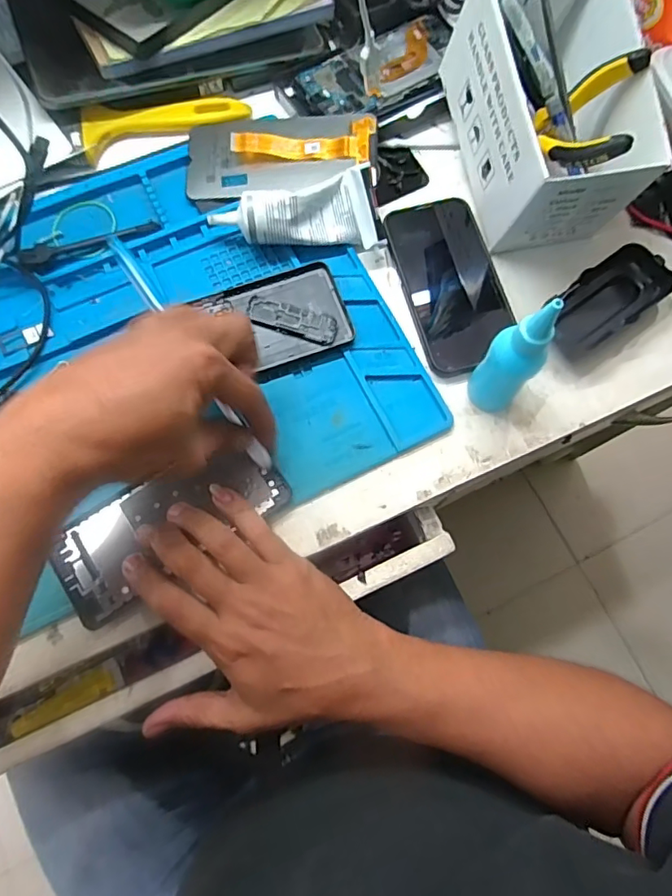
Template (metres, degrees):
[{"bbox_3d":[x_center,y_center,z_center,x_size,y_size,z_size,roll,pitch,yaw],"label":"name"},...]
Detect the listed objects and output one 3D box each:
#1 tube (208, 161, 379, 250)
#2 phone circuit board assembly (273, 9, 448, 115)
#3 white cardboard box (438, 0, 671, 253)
[{"bbox_3d":[-0.031,-0.186,0.415,0.132,0.045,0.048,2,76,-1],"label":"tube"},{"bbox_3d":[0.037,-0.336,0.470,0.169,0.011,0.075,-30,79,-9],"label":"phone circuit board assembly"},{"bbox_3d":[0.161,-0.259,0.406,0.104,0.098,0.182,-11,76,-5],"label":"white cardboard box"}]

